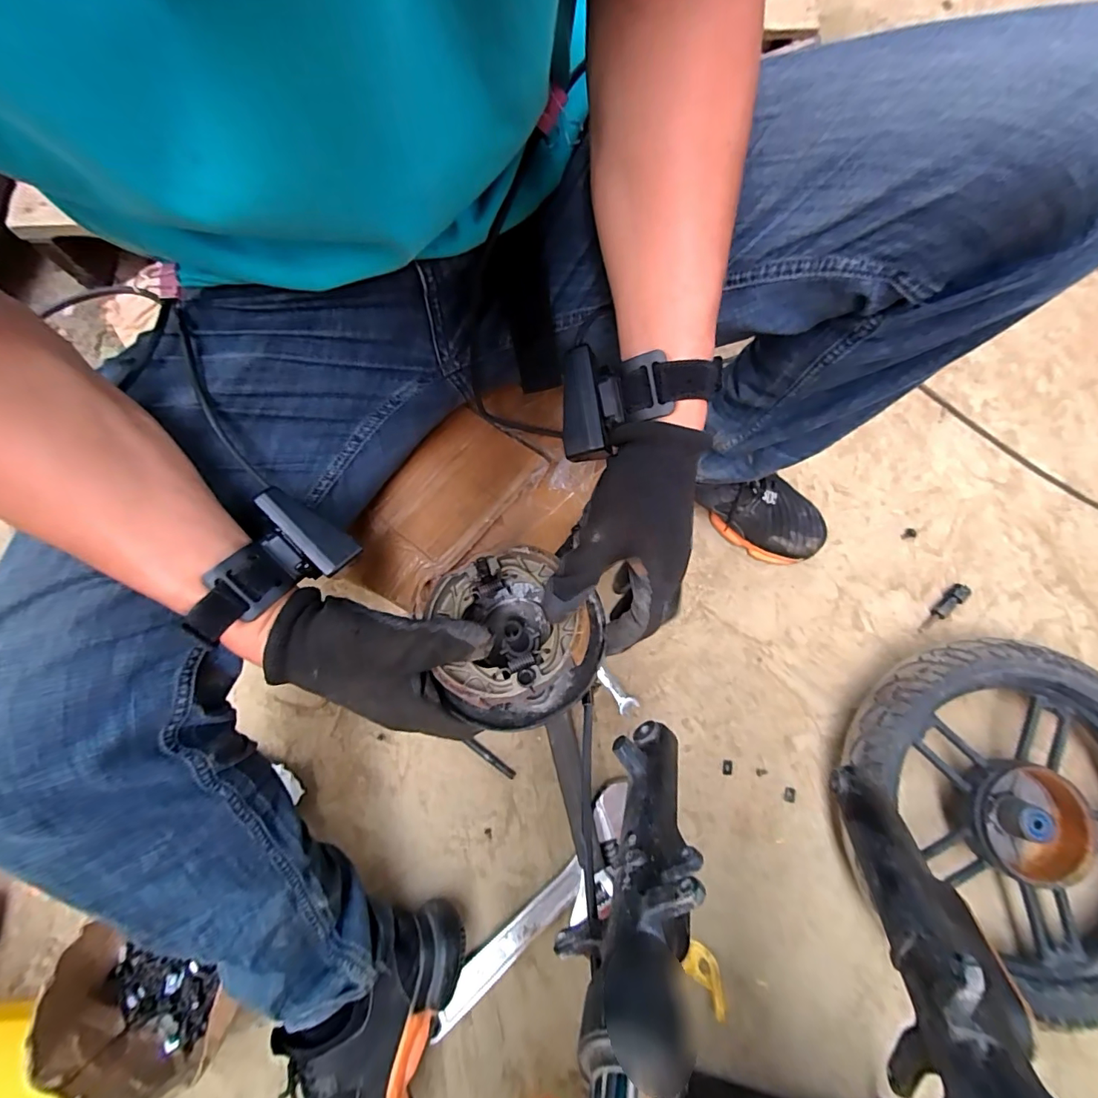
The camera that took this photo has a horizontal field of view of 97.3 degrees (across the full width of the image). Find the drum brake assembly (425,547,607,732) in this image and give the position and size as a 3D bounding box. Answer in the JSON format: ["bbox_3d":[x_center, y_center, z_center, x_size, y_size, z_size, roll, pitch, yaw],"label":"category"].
[{"bbox_3d":[-0.021,0.058,0.326,0.110,0.060,0.113,0,78,0],"label":"drum brake assembly"}]

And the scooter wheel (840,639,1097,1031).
[{"bbox_3d":[0.527,0.288,0.553,0.374,0.080,0.338,34,80,7],"label":"scooter wheel"}]

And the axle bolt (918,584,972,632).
[{"bbox_3d":[0.514,0.077,0.628,0.082,0.024,0.016,-42,81,-9],"label":"axle bolt"}]

